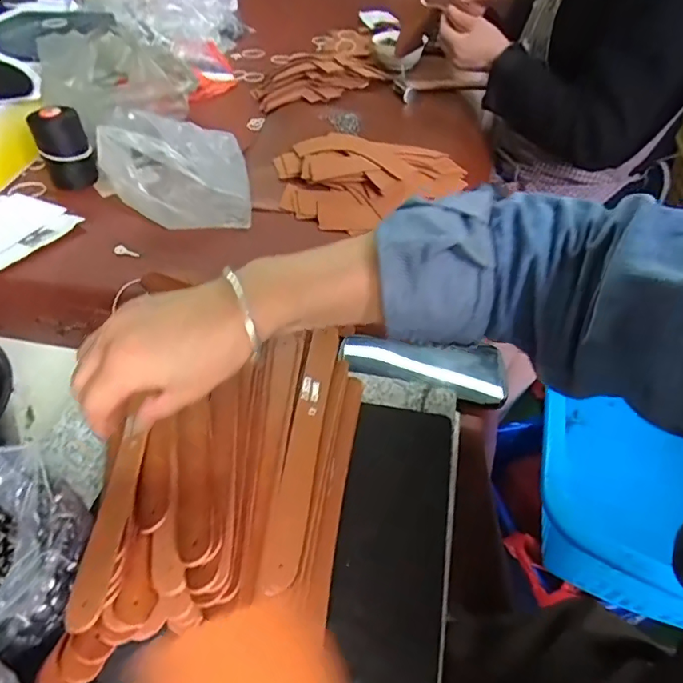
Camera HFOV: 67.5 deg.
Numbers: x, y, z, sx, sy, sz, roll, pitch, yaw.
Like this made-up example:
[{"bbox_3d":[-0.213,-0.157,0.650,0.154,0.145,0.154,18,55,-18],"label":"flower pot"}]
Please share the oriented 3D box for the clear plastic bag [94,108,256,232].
[{"bbox_3d":[-0.232,-0.248,0.709,0.196,0.106,0.180,-4,44,-5],"label":"clear plastic bag"}]

